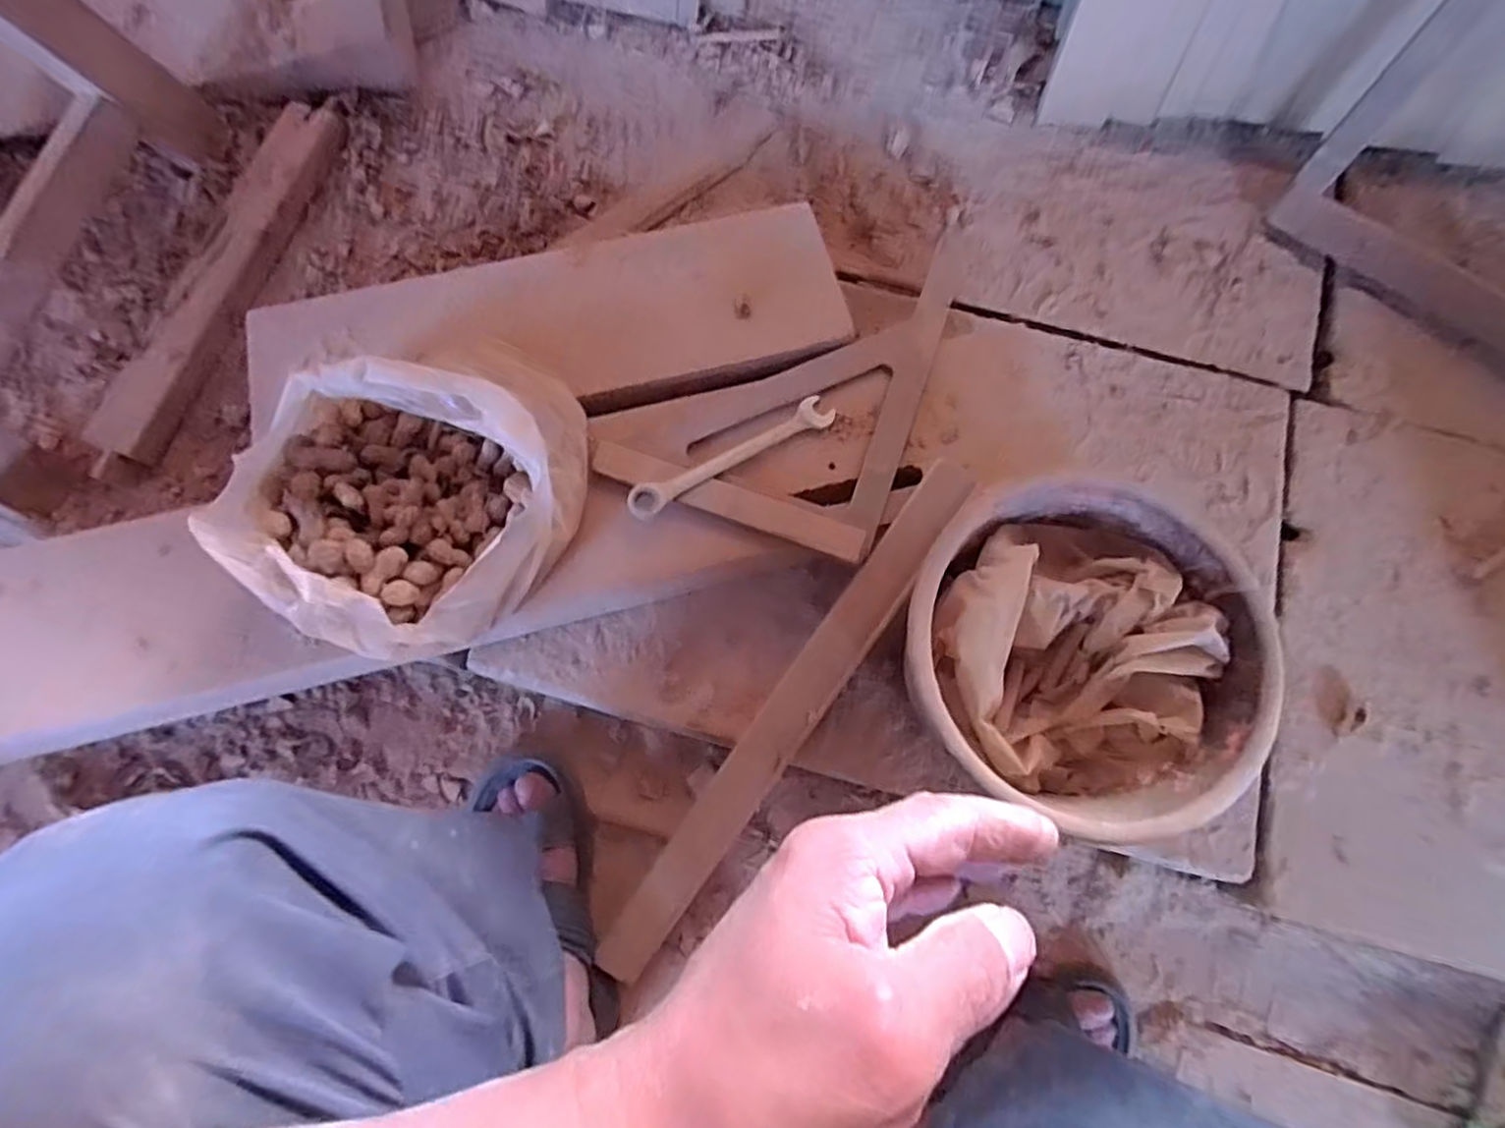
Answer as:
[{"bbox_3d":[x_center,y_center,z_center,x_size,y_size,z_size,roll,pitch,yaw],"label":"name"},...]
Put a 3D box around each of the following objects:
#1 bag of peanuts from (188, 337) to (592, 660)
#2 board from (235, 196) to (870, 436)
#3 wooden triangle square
[{"bbox_3d":[-0.245,-0.062,0.511,0.216,0.108,0.250,36,79,8],"label":"bag of peanuts"},{"bbox_3d":[-0.173,-0.196,0.591,0.496,0.015,0.148,-15,77,-3],"label":"board"},{"bbox_3d":[0.028,-0.169,0.583,0.234,0.016,0.289,19,77,4],"label":"wooden triangle square"}]

